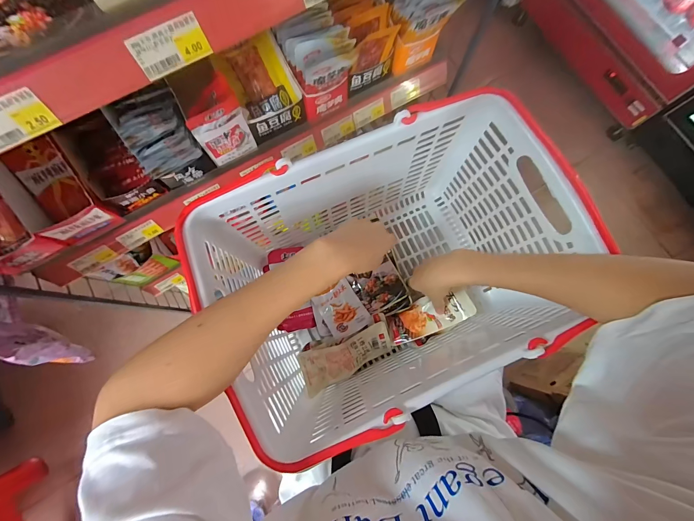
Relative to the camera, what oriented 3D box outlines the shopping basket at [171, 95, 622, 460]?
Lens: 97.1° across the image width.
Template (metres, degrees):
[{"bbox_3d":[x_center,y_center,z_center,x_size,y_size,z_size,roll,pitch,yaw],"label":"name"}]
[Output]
[{"bbox_3d":[0.061,0.020,0.439,0.432,0.224,0.312,-24,80,-6],"label":"shopping basket"}]

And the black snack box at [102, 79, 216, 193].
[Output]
[{"bbox_3d":[-0.251,-0.166,0.422,0.079,0.089,0.108,-28,80,-6],"label":"black snack box"}]

